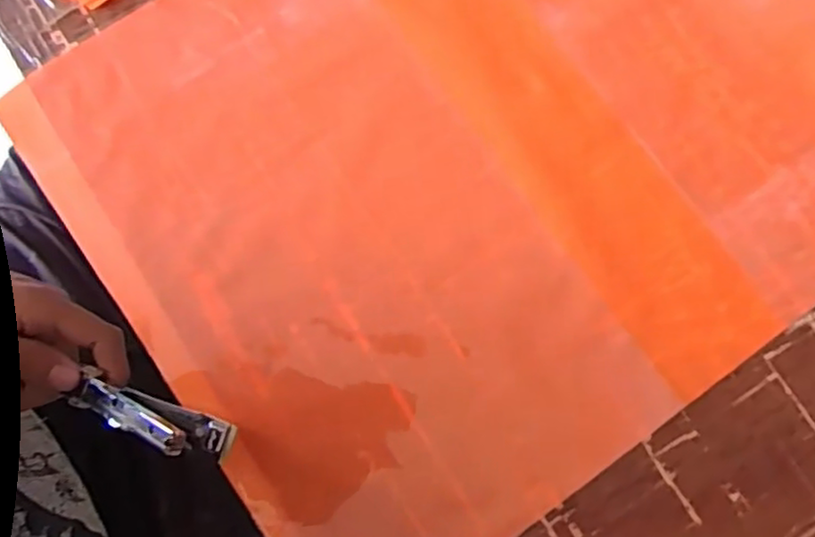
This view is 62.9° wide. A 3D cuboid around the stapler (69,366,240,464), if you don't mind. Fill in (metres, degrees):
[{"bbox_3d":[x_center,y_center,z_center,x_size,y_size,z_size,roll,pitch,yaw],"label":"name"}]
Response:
[{"bbox_3d":[-0.133,0.074,0.334,0.087,0.034,0.018,17,80,9],"label":"stapler"}]

